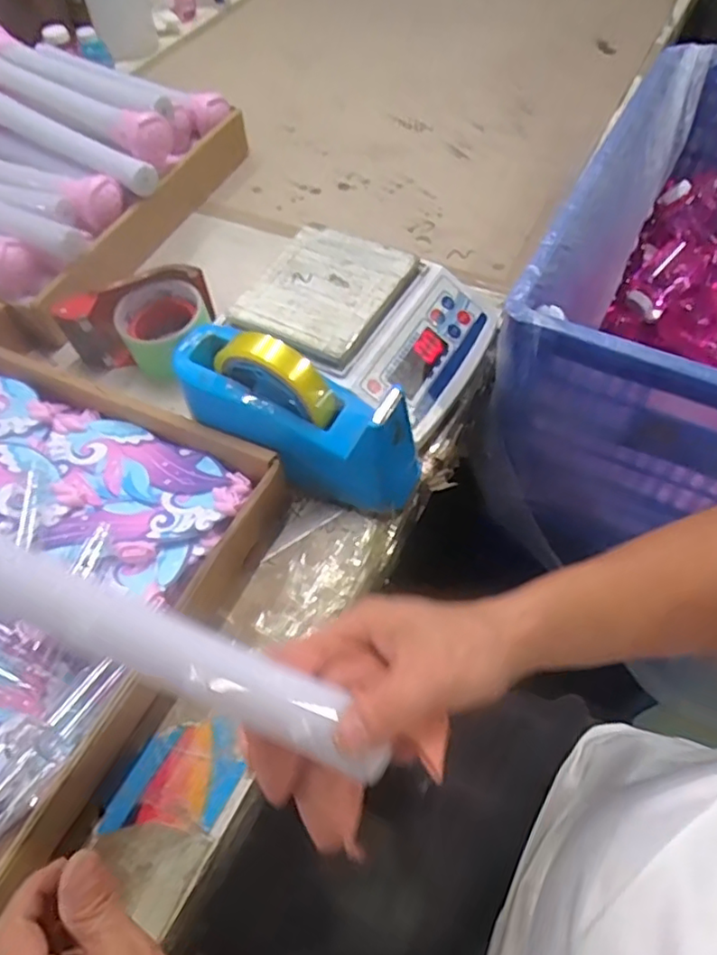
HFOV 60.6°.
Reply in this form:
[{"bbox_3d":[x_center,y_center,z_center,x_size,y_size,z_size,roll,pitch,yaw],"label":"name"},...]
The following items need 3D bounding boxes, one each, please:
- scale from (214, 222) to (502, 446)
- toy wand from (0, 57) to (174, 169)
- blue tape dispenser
[{"bbox_3d":[0.009,-0.145,0.569,0.206,0.074,0.183,24,61,18],"label":"scale"},{"bbox_3d":[-0.335,-0.441,0.720,0.282,0.043,0.052,32,64,22],"label":"toy wand"},{"bbox_3d":[-0.045,-0.056,0.480,0.215,0.108,0.071,30,62,5],"label":"blue tape dispenser"}]

